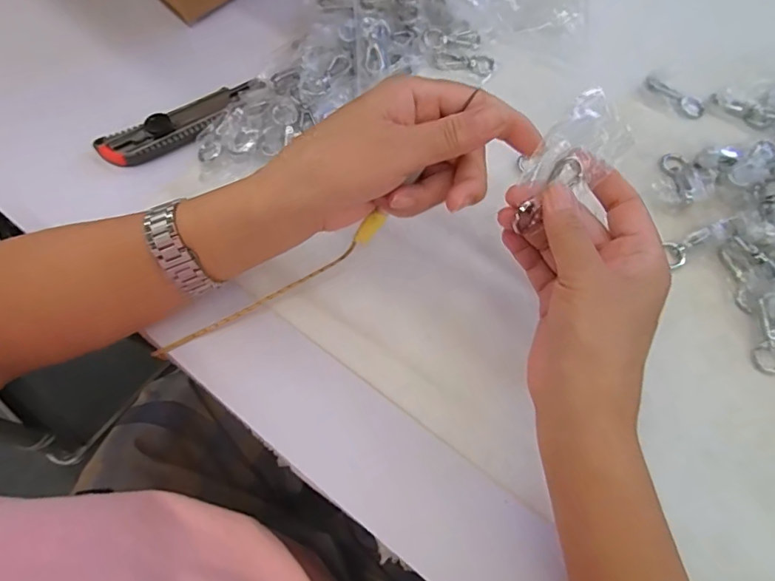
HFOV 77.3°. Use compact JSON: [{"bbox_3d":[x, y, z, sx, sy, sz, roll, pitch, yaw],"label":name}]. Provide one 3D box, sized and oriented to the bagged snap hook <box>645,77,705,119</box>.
[{"bbox_3d":[0.260,-0.176,0.437,0.058,0.011,0.015,36,73,13],"label":"bagged snap hook"}]

